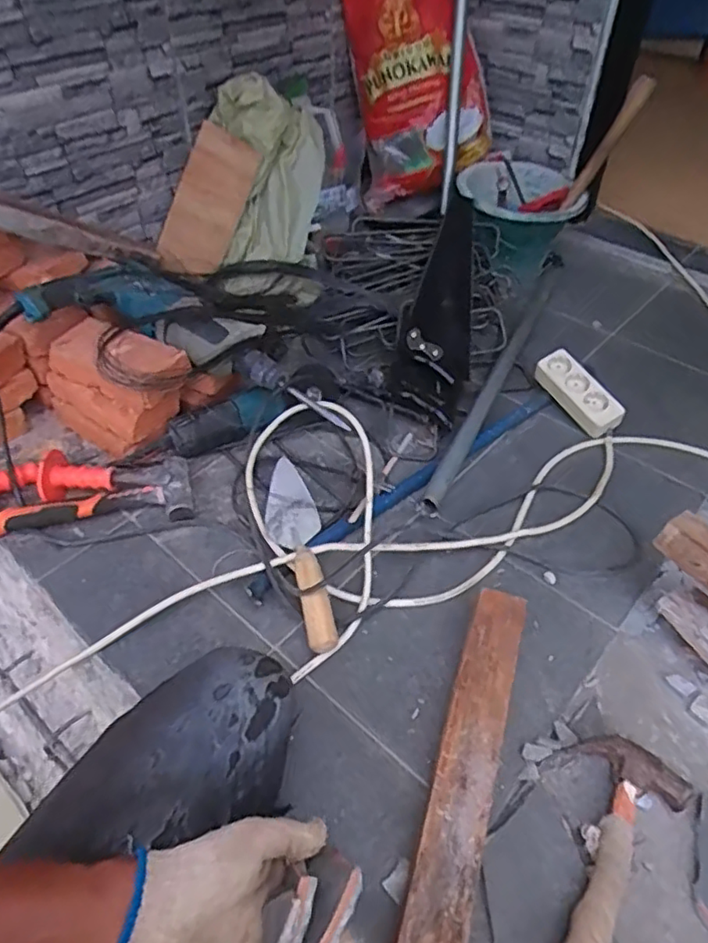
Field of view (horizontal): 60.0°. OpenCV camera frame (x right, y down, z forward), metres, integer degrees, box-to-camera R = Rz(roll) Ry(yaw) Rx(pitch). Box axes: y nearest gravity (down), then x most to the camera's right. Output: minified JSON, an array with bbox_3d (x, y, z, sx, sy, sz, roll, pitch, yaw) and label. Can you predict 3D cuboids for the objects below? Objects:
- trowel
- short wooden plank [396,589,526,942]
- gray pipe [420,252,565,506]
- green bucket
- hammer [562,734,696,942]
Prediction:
[{"bbox_3d":[-0.072,0.104,0.802,0.072,0.080,0.269,-9,47,-9],"label":"trowel"},{"bbox_3d":[0.119,0.295,0.643,0.064,0.043,0.386,14,48,13],"label":"short wooden plank"},{"bbox_3d":[0.271,-0.201,1.095,0.033,0.030,0.798,20,49,17],"label":"gray pipe"},{"bbox_3d":[0.346,-0.538,1.308,0.261,0.176,0.284,0,47,0],"label":"green bucket"},{"bbox_3d":[0.221,0.376,0.572,0.109,0.070,0.288,31,53,25],"label":"hammer"}]

